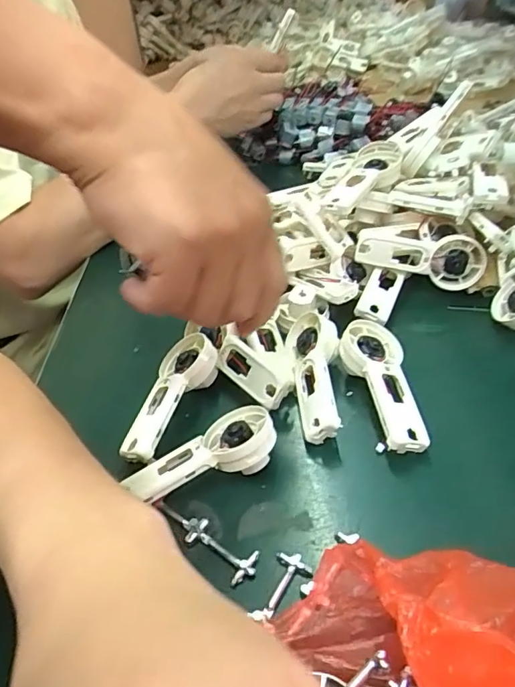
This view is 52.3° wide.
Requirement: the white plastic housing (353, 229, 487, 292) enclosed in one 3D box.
[{"bbox_3d":[0.122,-0.066,0.396,0.093,0.040,0.018,12,40,-1],"label":"white plastic housing"}]

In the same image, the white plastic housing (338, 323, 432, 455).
[{"bbox_3d":[0.074,0.025,0.320,0.038,0.031,0.092,-4,39,4],"label":"white plastic housing"}]

